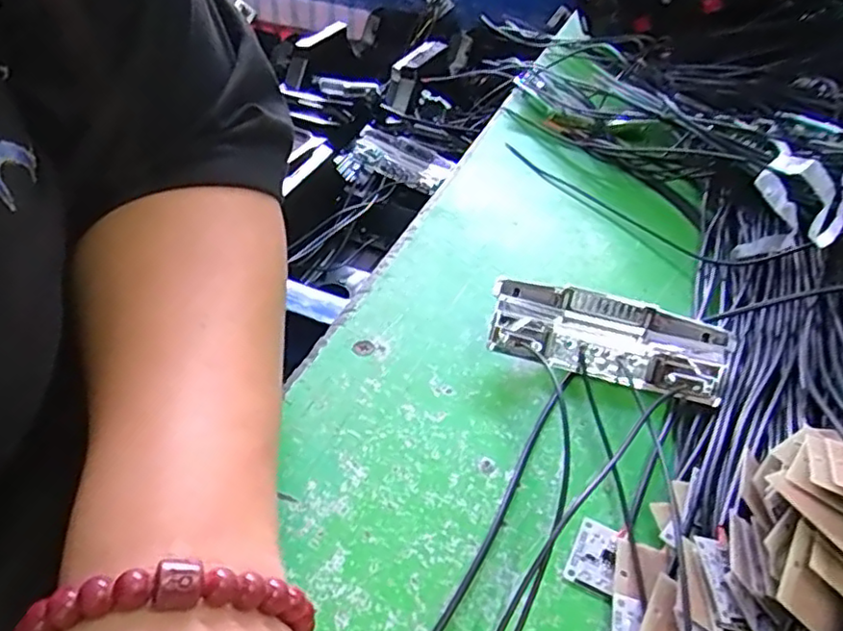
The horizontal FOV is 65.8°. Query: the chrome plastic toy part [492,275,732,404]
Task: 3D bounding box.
[{"bbox_3d":[0.078,0.012,0.283,0.095,0.026,0.039,13,43,8],"label":"chrome plastic toy part"}]

